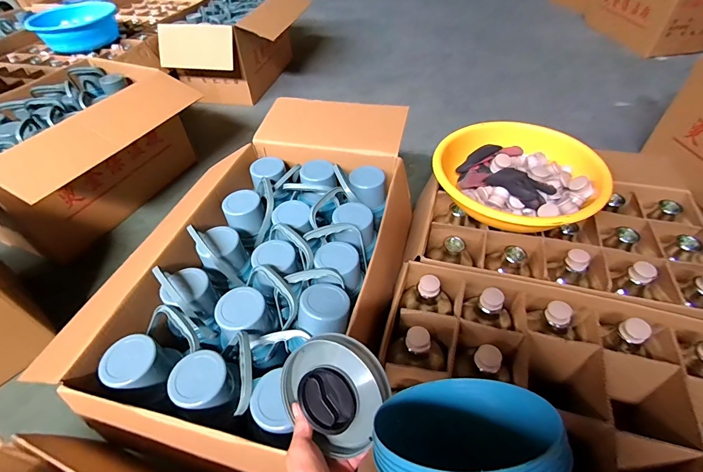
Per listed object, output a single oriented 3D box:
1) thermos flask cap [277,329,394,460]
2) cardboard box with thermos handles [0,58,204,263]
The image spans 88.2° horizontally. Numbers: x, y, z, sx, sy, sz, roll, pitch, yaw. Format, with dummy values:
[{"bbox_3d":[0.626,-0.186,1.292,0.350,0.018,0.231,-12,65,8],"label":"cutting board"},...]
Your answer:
[{"bbox_3d":[-0.025,0.172,0.414,0.129,0.125,0.028,27,11,31],"label":"thermos flask cap"},{"bbox_3d":[-0.970,-0.278,1.357,0.472,0.408,0.818,23,52,23],"label":"cardboard box with thermos handles"}]

